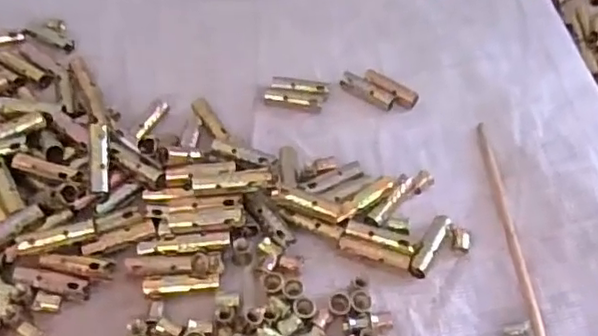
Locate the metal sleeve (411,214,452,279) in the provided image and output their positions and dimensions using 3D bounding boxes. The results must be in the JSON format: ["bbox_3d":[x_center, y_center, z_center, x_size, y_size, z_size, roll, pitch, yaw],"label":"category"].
[{"bbox_3d":[0.075,0.045,0.354,0.009,0.010,0.042,26,55,16],"label":"metal sleeve"}]

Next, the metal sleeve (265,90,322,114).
[{"bbox_3d":[-0.004,-0.045,0.418,0.038,0.007,0.008,10,53,5],"label":"metal sleeve"}]

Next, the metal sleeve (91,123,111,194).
[{"bbox_3d":[-0.116,-0.005,0.365,0.010,0.010,0.041,-2,80,-5],"label":"metal sleeve"}]

